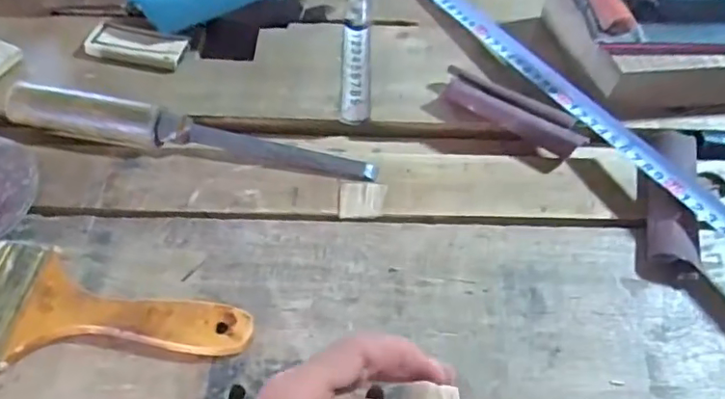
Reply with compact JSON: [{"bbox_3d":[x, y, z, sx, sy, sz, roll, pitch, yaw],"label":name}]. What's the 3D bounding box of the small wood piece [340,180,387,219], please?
[{"bbox_3d":[0.000,-0.001,0.371,0.030,0.004,0.029,2,55,-1],"label":"small wood piece"}]

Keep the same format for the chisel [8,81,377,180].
[{"bbox_3d":[-0.116,-0.047,0.385,0.248,0.032,0.024,9,55,4],"label":"chisel"}]

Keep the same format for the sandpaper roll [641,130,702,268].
[{"bbox_3d":[0.204,-0.004,0.370,0.031,0.022,0.108,14,55,7],"label":"sandpaper roll"}]

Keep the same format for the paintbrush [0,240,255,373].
[{"bbox_3d":[-0.153,0.064,0.312,0.181,0.015,0.071,6,55,2],"label":"paintbrush"}]

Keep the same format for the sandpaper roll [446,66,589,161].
[{"bbox_3d":[0.108,-0.063,0.410,0.108,0.021,0.031,32,60,19],"label":"sandpaper roll"}]

